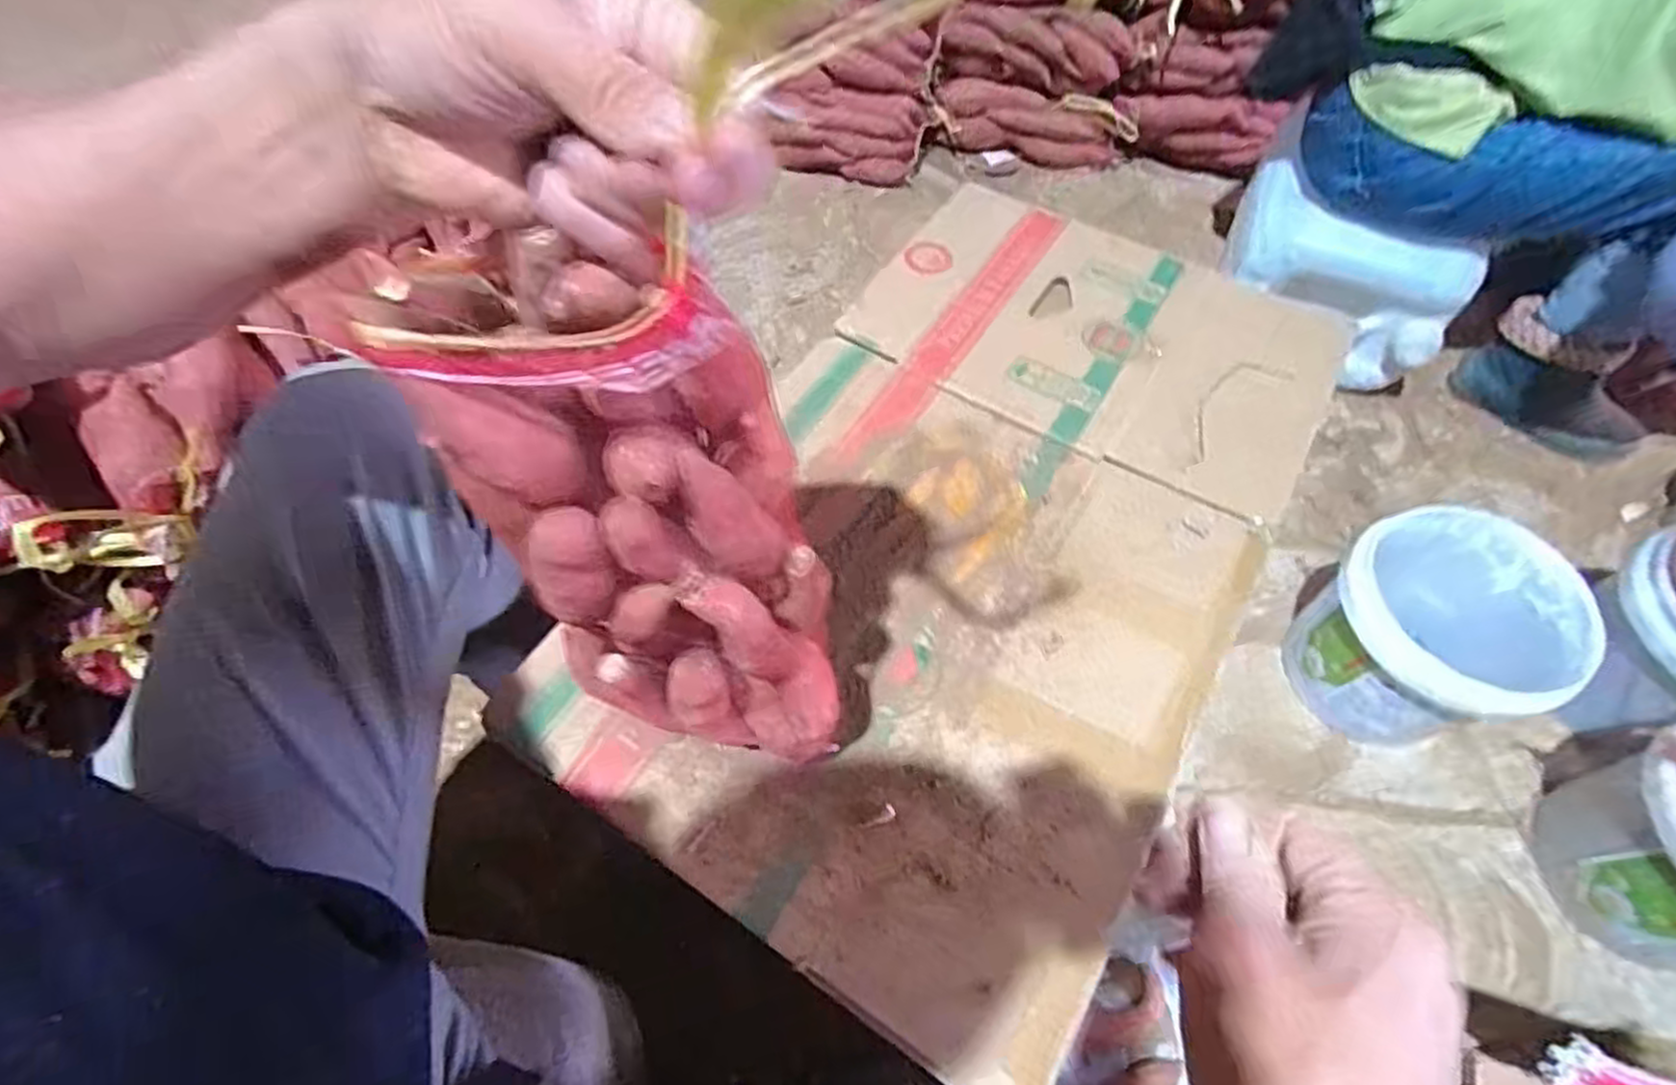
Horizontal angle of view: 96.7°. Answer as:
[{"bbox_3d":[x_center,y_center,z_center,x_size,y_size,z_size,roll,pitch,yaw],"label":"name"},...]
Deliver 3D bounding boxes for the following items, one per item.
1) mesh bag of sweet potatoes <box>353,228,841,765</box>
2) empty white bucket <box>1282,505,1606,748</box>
[{"bbox_3d":[-0.065,0.020,0.359,0.125,0.317,0.080,-38,53,-19],"label":"mesh bag of sweet potatoes"},{"bbox_3d":[0.624,0.103,0.806,0.215,0.192,0.207,-1,59,1],"label":"empty white bucket"}]

